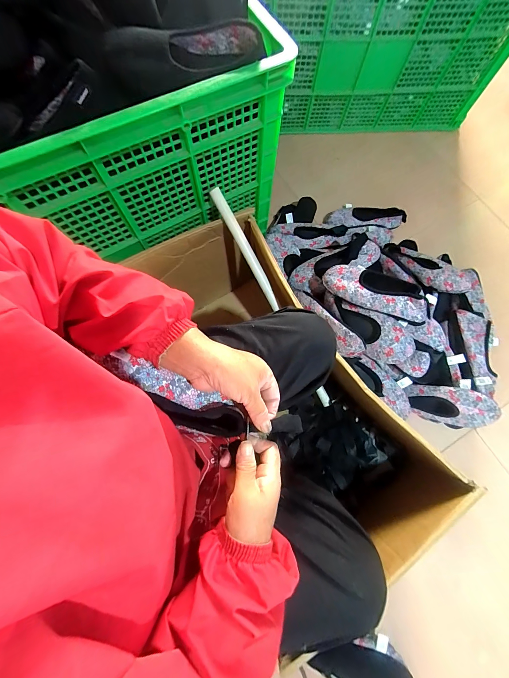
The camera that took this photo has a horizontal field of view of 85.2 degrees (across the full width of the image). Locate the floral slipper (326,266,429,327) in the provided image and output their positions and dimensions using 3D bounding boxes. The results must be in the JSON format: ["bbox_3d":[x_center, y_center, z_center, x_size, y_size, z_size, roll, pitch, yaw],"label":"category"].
[{"bbox_3d":[0.302,-0.122,0.684,0.257,0.046,0.102,19,74,4],"label":"floral slipper"}]

